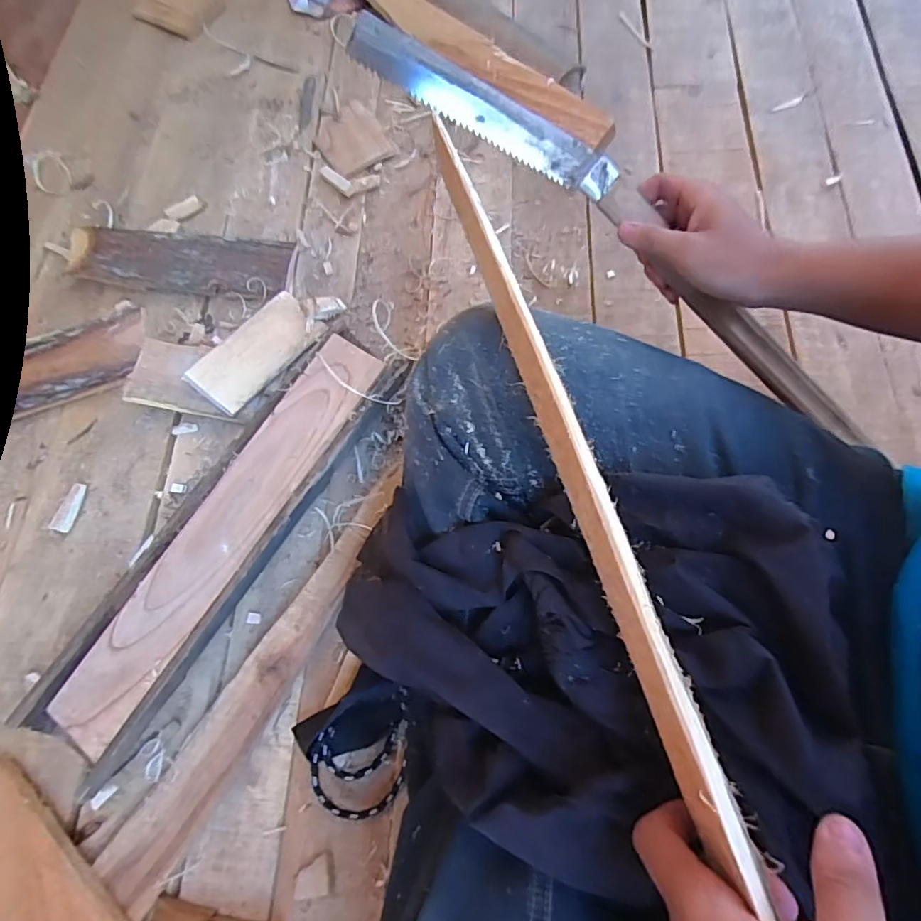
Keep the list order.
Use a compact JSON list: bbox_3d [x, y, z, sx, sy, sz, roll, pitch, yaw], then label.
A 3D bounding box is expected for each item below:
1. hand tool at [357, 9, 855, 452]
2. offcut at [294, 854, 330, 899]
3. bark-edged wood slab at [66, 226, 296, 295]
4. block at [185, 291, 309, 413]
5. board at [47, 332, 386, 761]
[{"bbox_3d":[0.131,-0.166,0.409,0.476,0.021,0.055,36,73,-10],"label":"hand tool"},{"bbox_3d":[-0.112,0.316,0.410,0.026,0.004,0.023,-9,68,-1],"label":"offcut"},{"bbox_3d":[-0.318,-0.225,0.614,0.251,0.029,0.071,5,69,5],"label":"bark-edged wood slab"},{"bbox_3d":[-0.209,-0.112,0.554,0.058,0.010,0.135,43,67,-11],"label":"block"},{"bbox_3d":[-0.196,0.050,0.457,0.062,0.021,0.378,30,73,12],"label":"board"}]

